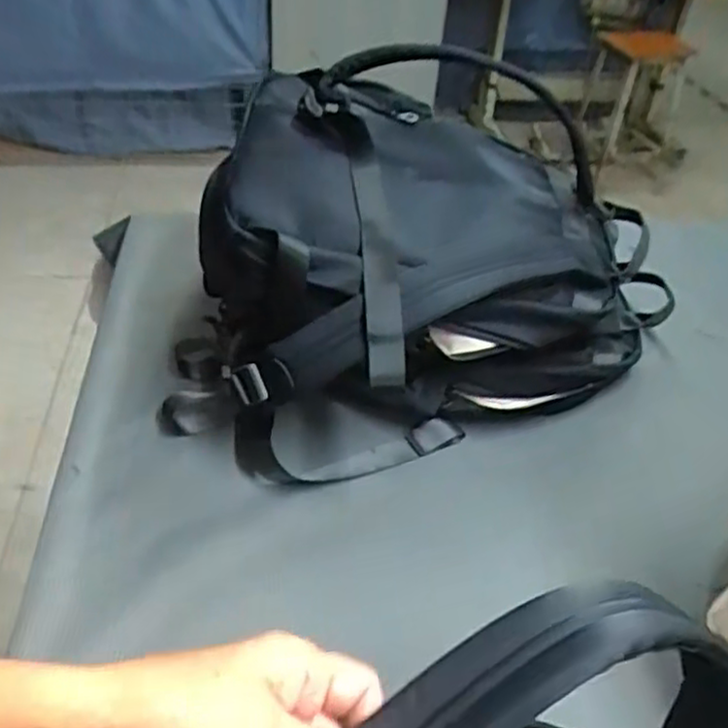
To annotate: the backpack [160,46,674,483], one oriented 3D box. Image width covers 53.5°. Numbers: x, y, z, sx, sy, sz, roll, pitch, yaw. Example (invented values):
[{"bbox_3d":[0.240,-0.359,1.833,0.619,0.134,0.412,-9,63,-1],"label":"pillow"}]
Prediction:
[{"bbox_3d":[0.043,-0.108,0.657,0.462,0.220,0.304,-13,43,-21],"label":"backpack"}]

